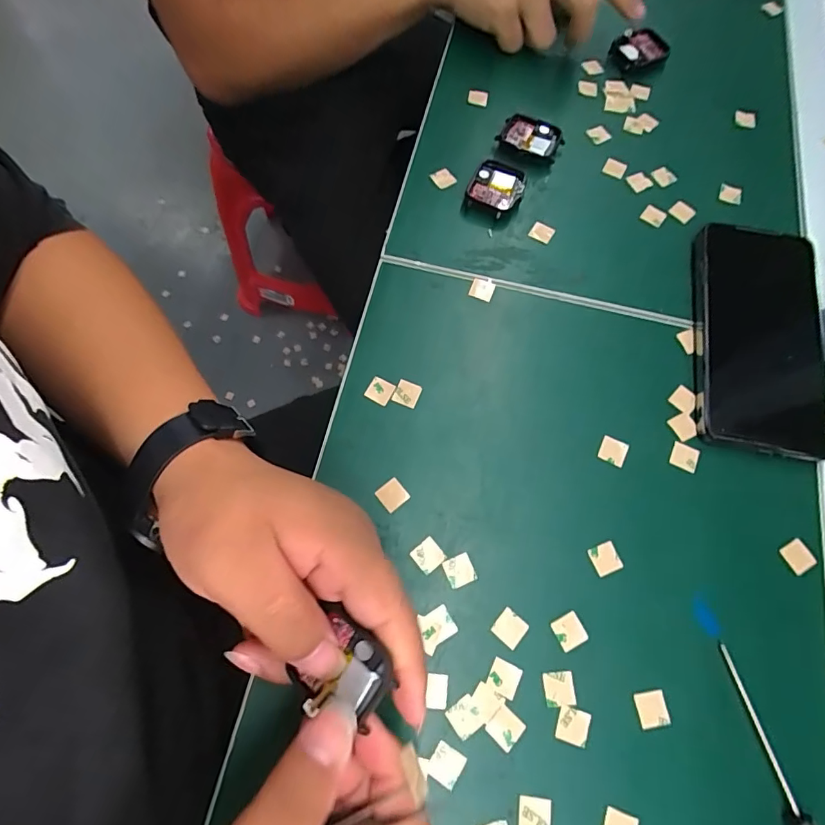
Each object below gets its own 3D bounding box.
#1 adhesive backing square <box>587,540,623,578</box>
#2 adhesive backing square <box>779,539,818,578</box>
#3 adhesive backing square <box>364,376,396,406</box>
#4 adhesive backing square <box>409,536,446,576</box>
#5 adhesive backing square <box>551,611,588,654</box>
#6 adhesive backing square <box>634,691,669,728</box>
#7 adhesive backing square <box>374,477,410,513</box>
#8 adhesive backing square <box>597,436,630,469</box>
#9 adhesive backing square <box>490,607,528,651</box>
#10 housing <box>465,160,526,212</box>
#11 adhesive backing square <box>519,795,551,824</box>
[{"bbox_3d":[0.110,0.083,0.272,0.016,0.004,0.016,-22,74,-8],"label":"adhesive backing square"},{"bbox_3d":[0.222,0.083,0.275,0.015,0.004,0.017,-30,76,-7],"label":"adhesive backing square"},{"bbox_3d":[-0.020,-0.014,0.302,0.015,0.004,0.015,26,71,9],"label":"adhesive backing square"},{"bbox_3d":[0.009,0.081,0.269,0.015,0.004,0.016,-37,78,-12],"label":"adhesive backing square"},{"bbox_3d":[0.084,0.118,0.258,0.016,0.004,0.016,-27,73,-7],"label":"adhesive backing square"},{"bbox_3d":[0.123,0.153,0.246,0.015,0.004,0.016,-8,73,-2],"label":"adhesive backing square"},{"bbox_3d":[-0.012,0.048,0.279,0.015,0.004,0.016,-37,74,-13],"label":"adhesive backing square"},{"bbox_3d":[0.123,0.024,0.293,0.015,0.004,0.016,24,77,10],"label":"adhesive backing square"},{"bbox_3d":[0.052,0.116,0.258,0.016,0.004,0.016,40,72,11],"label":"adhesive backing square"},{"bbox_3d":[0.063,-0.166,0.357,0.036,0.013,0.044,27,71,9],"label":"housing"},{"bbox_3d":[0.058,0.194,0.229,0.015,0.004,0.016,11,67,4],"label":"adhesive backing square"}]

